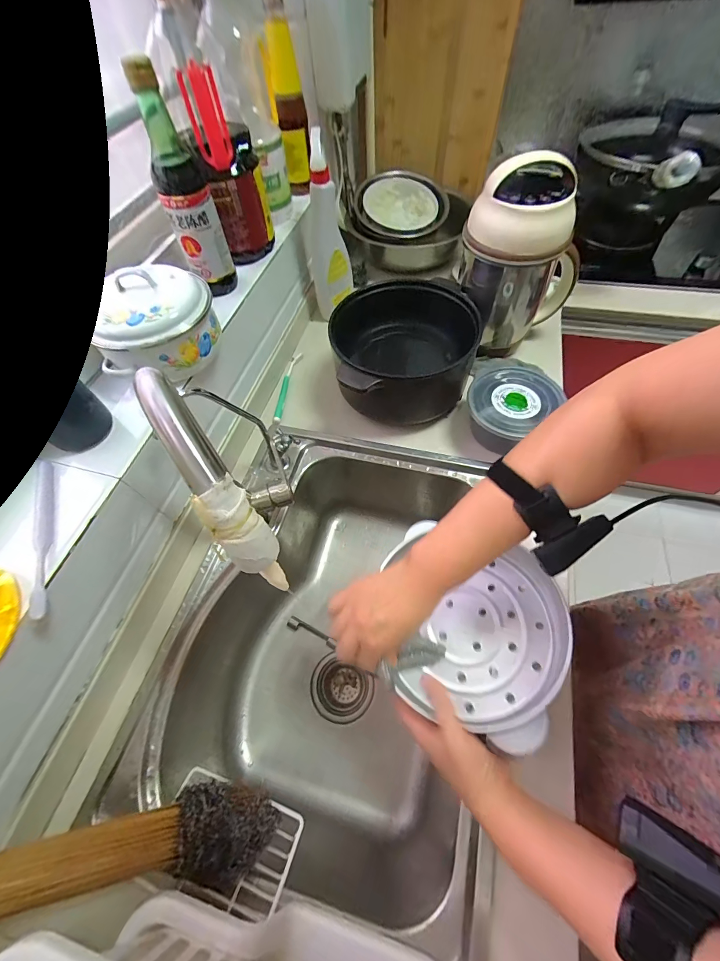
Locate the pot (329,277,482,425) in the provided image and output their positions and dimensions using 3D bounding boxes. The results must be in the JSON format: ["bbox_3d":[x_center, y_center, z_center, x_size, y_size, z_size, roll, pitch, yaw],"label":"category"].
[{"bbox_3d":[0.076,-0.238,0.639,0.245,0.130,0.227,-2,61,3],"label":"pot"}]

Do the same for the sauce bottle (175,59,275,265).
[{"bbox_3d":[-0.197,-0.479,0.551,0.082,0.216,0.084,-15,61,-4],"label":"sauce bottle"}]

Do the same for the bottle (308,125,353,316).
[{"bbox_3d":[-0.064,-0.493,0.717,0.083,0.289,0.074,-6,61,1],"label":"bottle"}]

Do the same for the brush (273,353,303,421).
[{"bbox_3d":[-0.148,-0.188,0.709,0.025,0.016,0.186,6,61,7],"label":"brush"}]

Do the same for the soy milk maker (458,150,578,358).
[{"bbox_3d":[0.272,-0.374,0.609,0.168,0.279,0.140,-37,65,-16],"label":"soy milk maker"}]

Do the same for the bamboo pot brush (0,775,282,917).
[{"bbox_3d":[-0.228,0.336,0.311,0.296,0.055,0.078,13,56,-28],"label":"bamboo pot brush"}]

